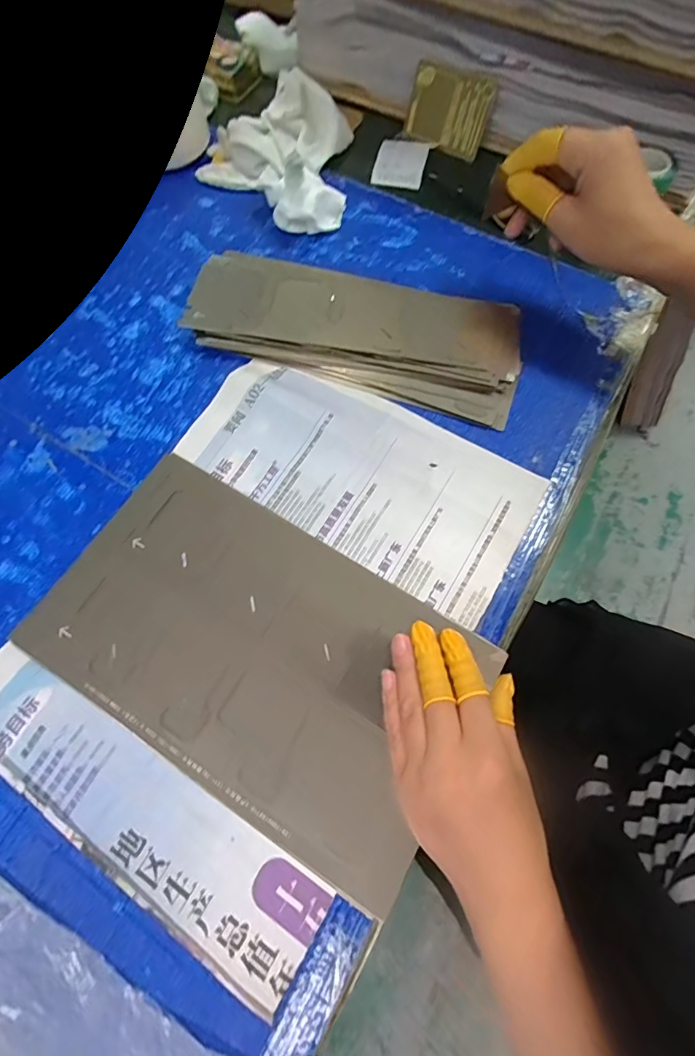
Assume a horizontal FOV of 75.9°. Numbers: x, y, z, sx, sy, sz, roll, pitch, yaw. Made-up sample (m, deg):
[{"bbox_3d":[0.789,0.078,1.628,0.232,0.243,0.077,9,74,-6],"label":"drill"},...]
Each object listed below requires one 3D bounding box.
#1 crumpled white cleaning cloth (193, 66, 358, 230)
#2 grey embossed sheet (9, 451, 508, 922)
[{"bbox_3d":[-0.054,-0.388,0.459,0.167,0.049,0.149,37,76,15],"label":"crumpled white cleaning cloth"},{"bbox_3d":[-0.064,0.081,0.312,0.293,0.006,0.173,30,73,10],"label":"grey embossed sheet"}]

